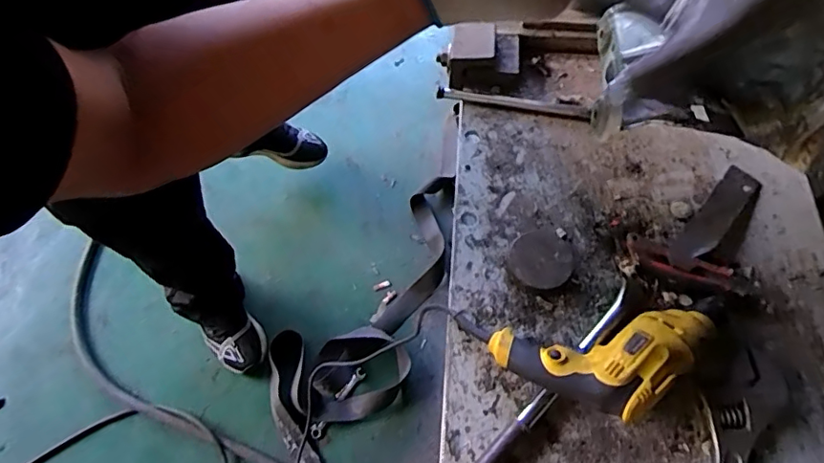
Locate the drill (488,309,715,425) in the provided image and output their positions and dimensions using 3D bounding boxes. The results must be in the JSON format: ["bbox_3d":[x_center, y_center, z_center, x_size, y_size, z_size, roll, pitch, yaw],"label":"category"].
[{"bbox_3d":[0.216,0.151,0.606,0.243,0.080,0.117,-4,60,-1],"label":"drill"}]

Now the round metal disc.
[{"bbox_3d":[0.168,0.036,0.707,0.079,0.019,0.084,-1,60,1],"label":"round metal disc"}]

